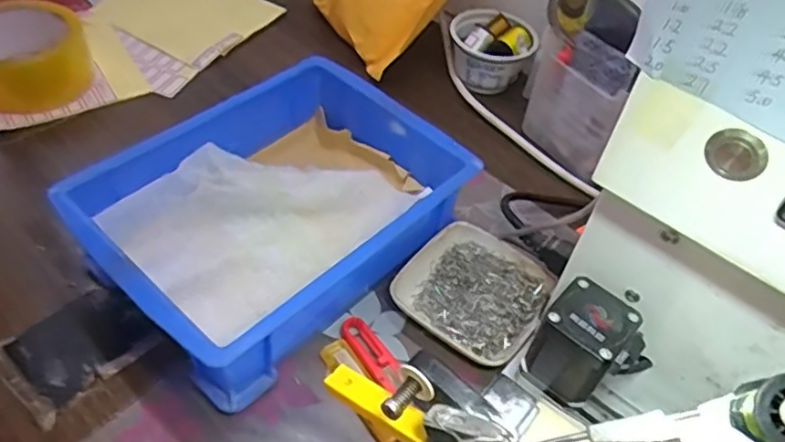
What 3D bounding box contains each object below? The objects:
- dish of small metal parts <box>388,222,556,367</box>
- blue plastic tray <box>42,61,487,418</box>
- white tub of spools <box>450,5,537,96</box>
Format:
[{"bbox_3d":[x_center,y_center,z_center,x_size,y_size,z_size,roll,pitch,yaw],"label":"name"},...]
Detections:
[{"bbox_3d":[0.061,0.050,0.458,0.096,0.018,0.089,33,53,21],"label":"dish of small metal parts"},{"bbox_3d":[-0.081,-0.006,0.459,0.176,0.073,0.237,37,55,24],"label":"blue plastic tray"},{"bbox_3d":[0.097,-0.167,0.632,0.080,0.062,0.063,13,49,5],"label":"white tub of spools"}]

